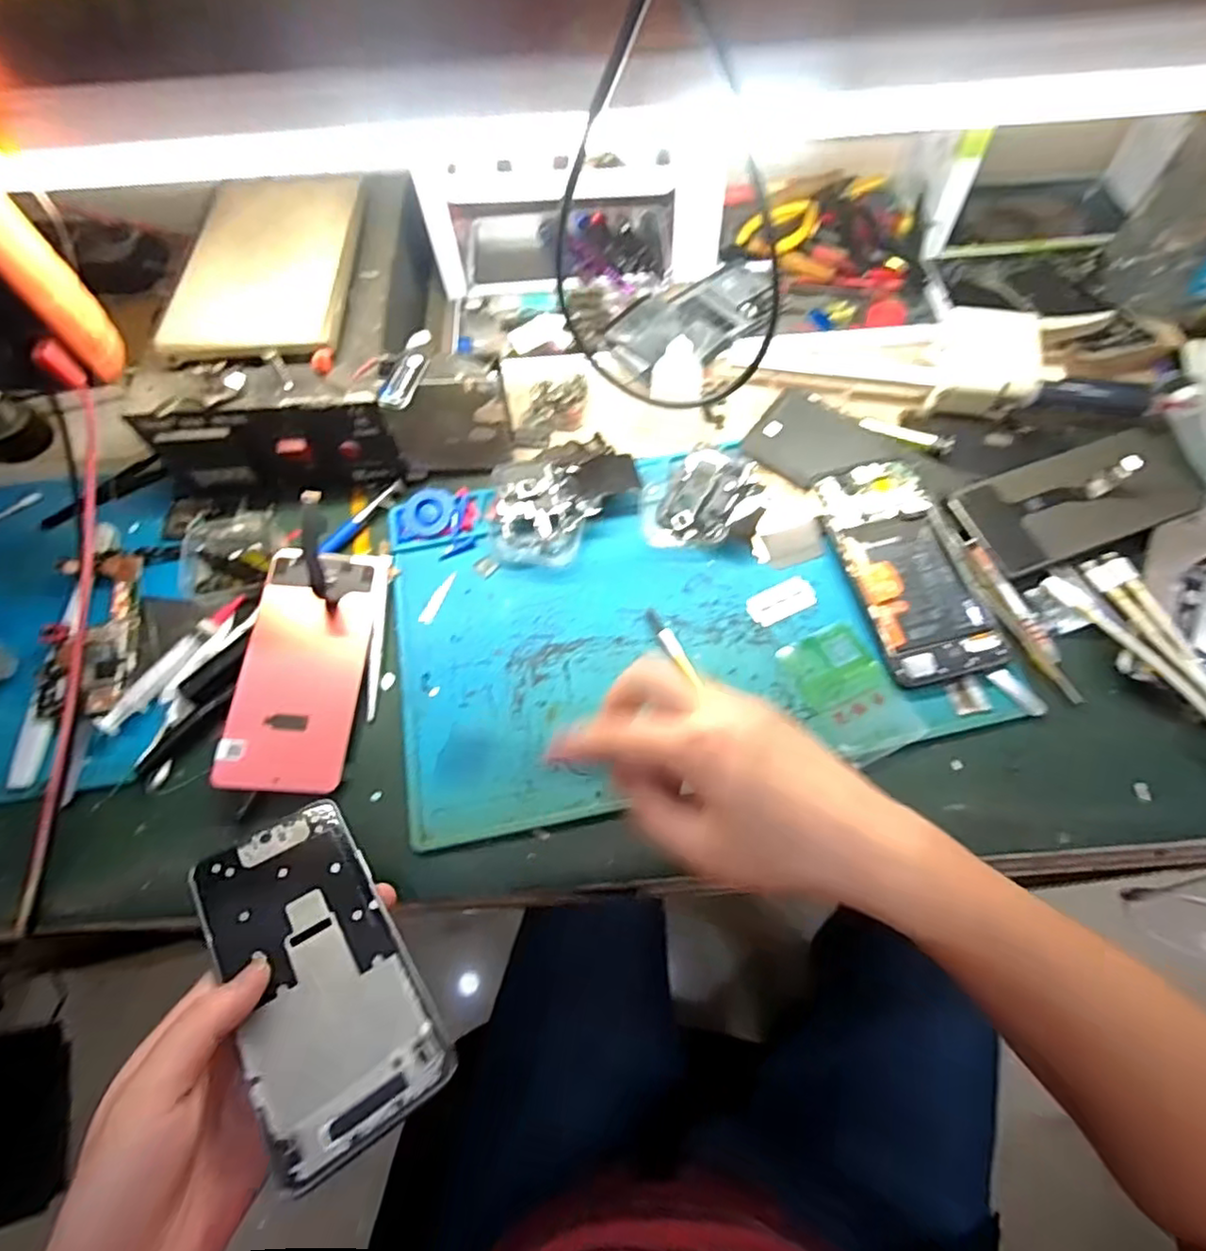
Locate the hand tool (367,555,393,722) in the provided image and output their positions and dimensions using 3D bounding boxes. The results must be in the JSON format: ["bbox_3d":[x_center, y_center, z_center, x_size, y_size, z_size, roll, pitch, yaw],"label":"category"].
[{"bbox_3d":[-0.149,0.005,0.422,0.008,0.006,0.117,-3,65,1],"label":"hand tool"}]

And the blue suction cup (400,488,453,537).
[{"bbox_3d":[-0.125,-0.080,0.455,0.037,0.007,0.037,-1,83,5],"label":"blue suction cup"}]

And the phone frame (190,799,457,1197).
[{"bbox_3d":[-0.138,0.159,0.304,0.073,0.005,0.160,-25,52,-28],"label":"phone frame"}]

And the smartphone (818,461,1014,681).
[{"bbox_3d":[0.199,-0.039,0.420,0.070,0.012,0.156,-12,65,-3],"label":"smartphone"}]

